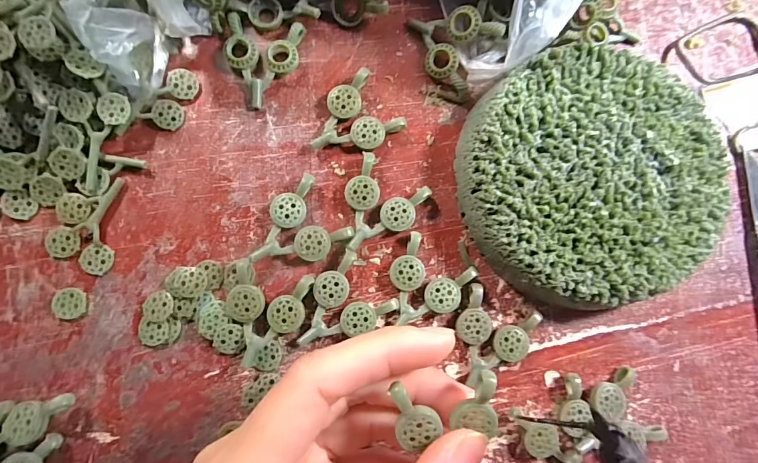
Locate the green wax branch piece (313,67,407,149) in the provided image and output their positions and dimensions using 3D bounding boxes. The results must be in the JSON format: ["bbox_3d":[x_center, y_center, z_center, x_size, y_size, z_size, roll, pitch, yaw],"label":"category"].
[{"bbox_3d":[-0.011,-0.046,0.161,0.036,0.007,0.029,-35,88,-8],"label":"green wax branch piece"}]

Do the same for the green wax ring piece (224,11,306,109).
[{"bbox_3d":[-0.049,-0.070,0.161,0.029,0.007,0.037,10,83,-4],"label":"green wax ring piece"}]

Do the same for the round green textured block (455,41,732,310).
[{"bbox_3d":[0.084,-0.022,0.156,0.103,0.025,0.098,1,84,-5],"label":"round green textured block"}]

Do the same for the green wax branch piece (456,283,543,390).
[{"bbox_3d":[0.044,0.044,0.155,0.029,0.006,0.036,25,83,-2],"label":"green wax branch piece"}]

